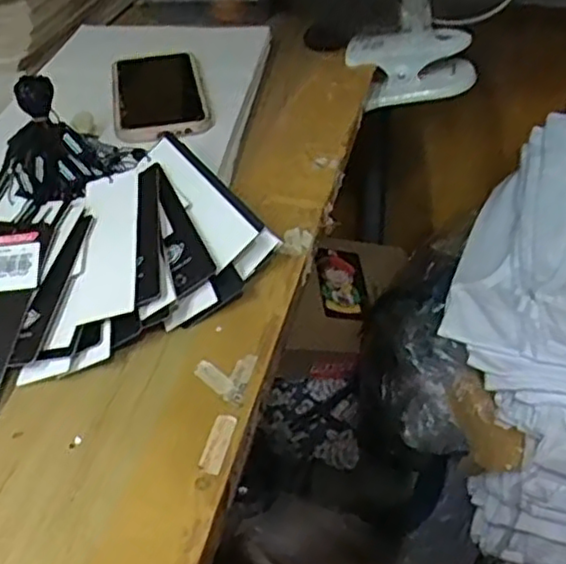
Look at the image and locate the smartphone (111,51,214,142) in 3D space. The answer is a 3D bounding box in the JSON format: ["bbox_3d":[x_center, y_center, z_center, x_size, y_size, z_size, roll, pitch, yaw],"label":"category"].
[{"bbox_3d":[-0.114,-0.178,0.640,0.082,0.010,0.173,-9,40,-7],"label":"smartphone"}]

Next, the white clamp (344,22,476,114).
[{"bbox_3d":[0.138,-0.232,0.752,0.136,0.065,0.056,-5,40,-2],"label":"white clamp"}]

